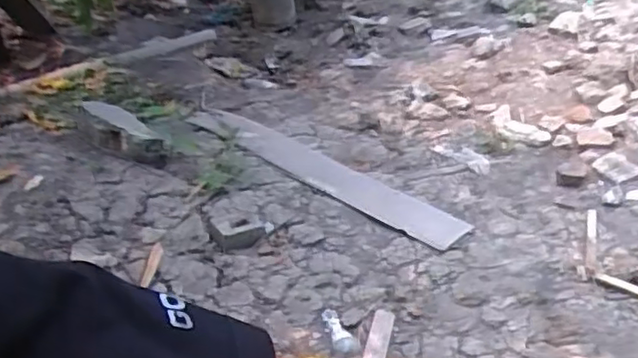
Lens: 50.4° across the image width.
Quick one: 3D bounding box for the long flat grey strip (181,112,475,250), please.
[{"bbox_3d":[0.000,-0.028,1.727,0.834,0.024,0.130,29,43,31],"label":"long flat grey strip"}]

